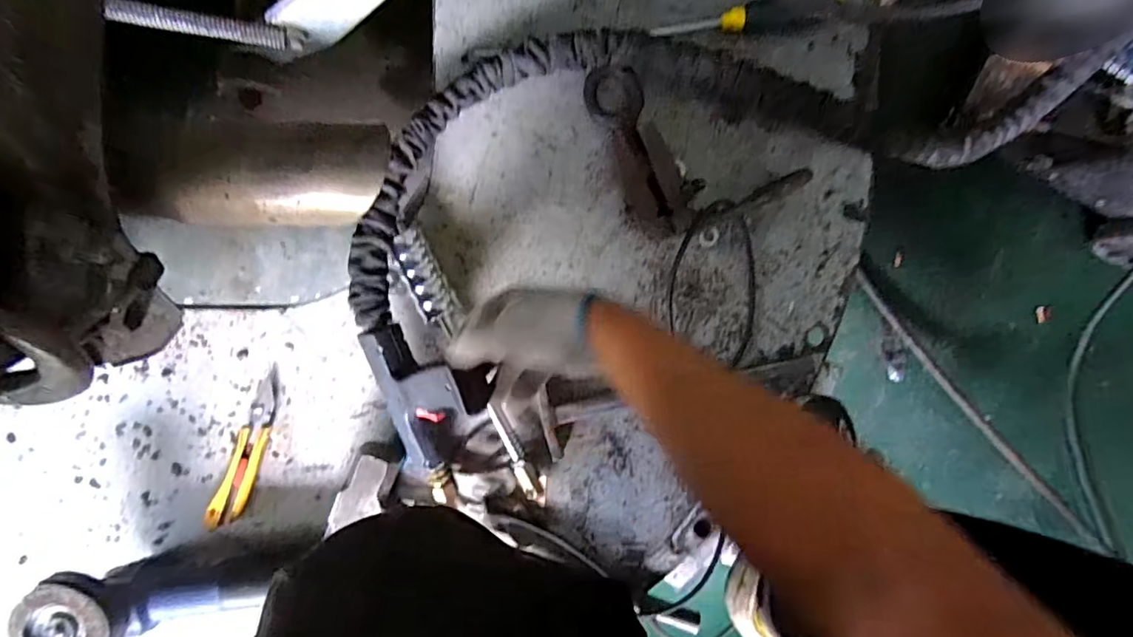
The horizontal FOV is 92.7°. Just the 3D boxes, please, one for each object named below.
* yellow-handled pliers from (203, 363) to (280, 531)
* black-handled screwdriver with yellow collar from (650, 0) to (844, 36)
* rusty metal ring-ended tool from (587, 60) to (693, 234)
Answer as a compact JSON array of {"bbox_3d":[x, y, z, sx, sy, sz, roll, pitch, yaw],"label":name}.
[{"bbox_3d":[-0.365,0.151,0.622,0.037,0.020,0.189,22,93,-1],"label":"yellow-handled pliers"},{"bbox_3d":[0.198,-0.331,0.588,0.200,0.029,0.033,-11,93,1],"label":"black-handled screwdriver with yellow collar"},{"bbox_3d":[0.077,-0.184,0.587,0.064,0.041,0.197,-20,93,1],"label":"rusty metal ring-ended tool"}]

